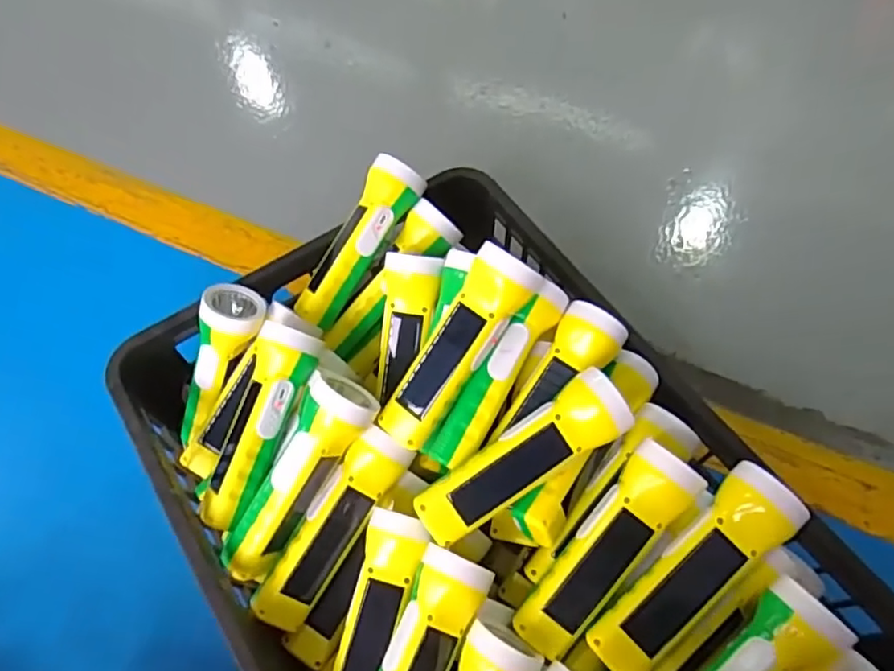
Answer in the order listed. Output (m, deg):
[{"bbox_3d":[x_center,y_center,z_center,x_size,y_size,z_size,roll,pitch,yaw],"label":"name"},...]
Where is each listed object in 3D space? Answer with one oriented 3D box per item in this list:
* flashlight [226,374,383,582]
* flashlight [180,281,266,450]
[{"bbox_3d":[-0.115,0.111,0.471,0.050,0.045,0.164,31,94,14],"label":"flashlight"},{"bbox_3d":[-0.211,0.035,0.560,0.051,0.165,0.050,32,23,15],"label":"flashlight"}]

